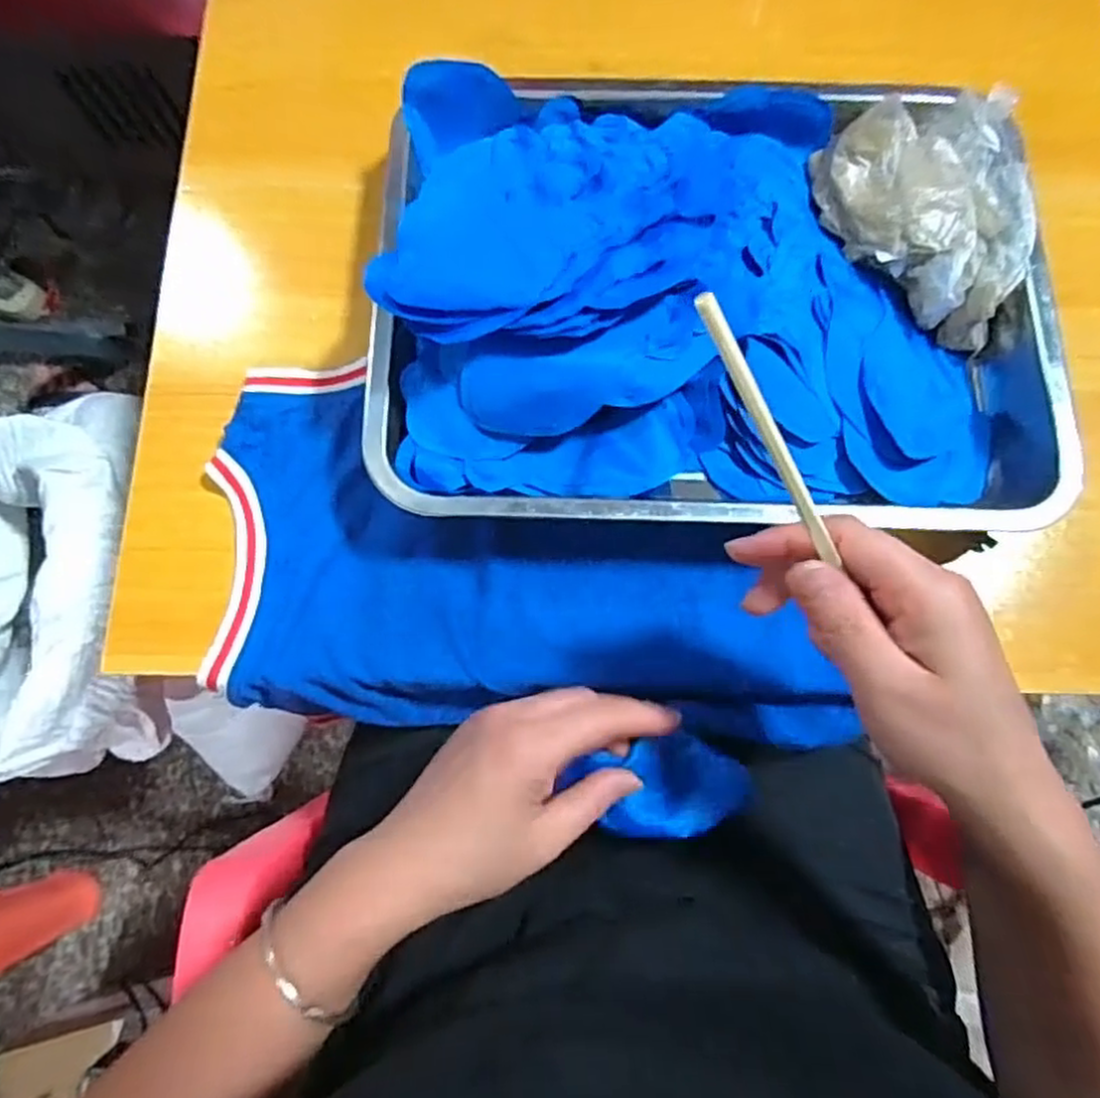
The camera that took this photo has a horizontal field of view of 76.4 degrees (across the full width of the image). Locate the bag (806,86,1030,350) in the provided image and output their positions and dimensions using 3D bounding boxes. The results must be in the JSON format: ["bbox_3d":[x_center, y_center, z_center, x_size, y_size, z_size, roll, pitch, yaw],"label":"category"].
[{"bbox_3d":[0.211,-0.190,0.395,0.108,0.028,0.140,5,77,1],"label":"bag"}]

